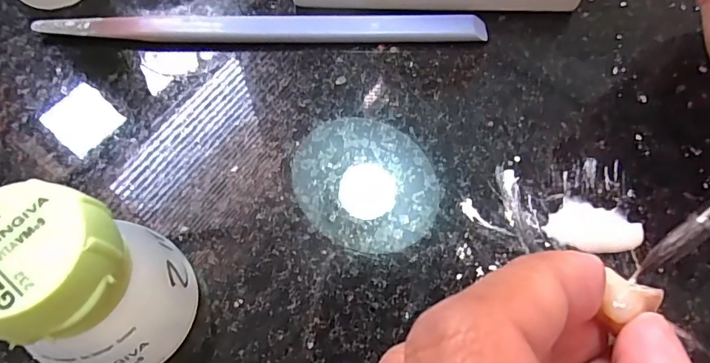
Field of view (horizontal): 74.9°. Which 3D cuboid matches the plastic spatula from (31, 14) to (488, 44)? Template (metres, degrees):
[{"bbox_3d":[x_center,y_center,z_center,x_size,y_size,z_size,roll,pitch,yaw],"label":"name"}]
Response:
[{"bbox_3d":[-0.028,-0.048,0.147,0.137,0.004,0.009,0,63,-1],"label":"plastic spatula"}]

